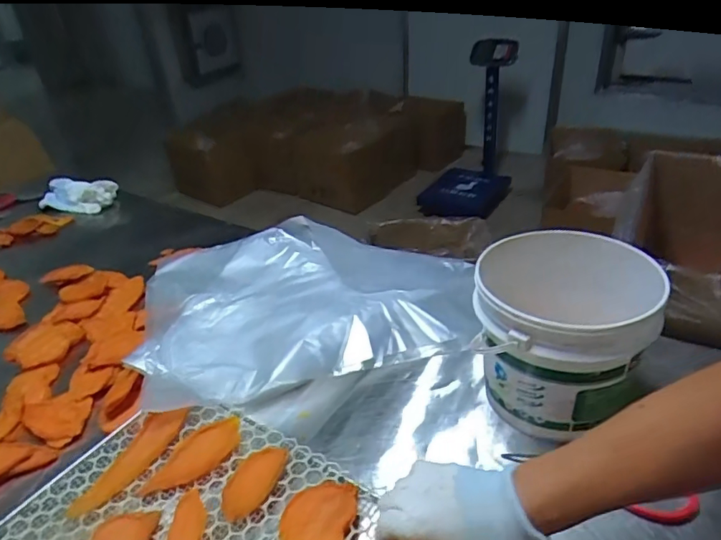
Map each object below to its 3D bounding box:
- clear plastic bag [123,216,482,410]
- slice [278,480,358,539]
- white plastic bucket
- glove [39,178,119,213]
[{"bbox_3d":[-0.105,0.024,0.852,0.491,0.040,0.424,-12,35,-13],"label":"clear plastic bag"},{"bbox_3d":[-0.044,0.252,0.512,0.067,0.016,0.097,15,38,25],"label":"slice"},{"bbox_3d":[0.228,0.077,0.603,0.185,0.176,0.169,-3,30,2],"label":"white plastic bucket"},{"bbox_3d":[-0.677,-0.180,1.214,0.181,0.050,0.094,7,32,19],"label":"glove"}]

